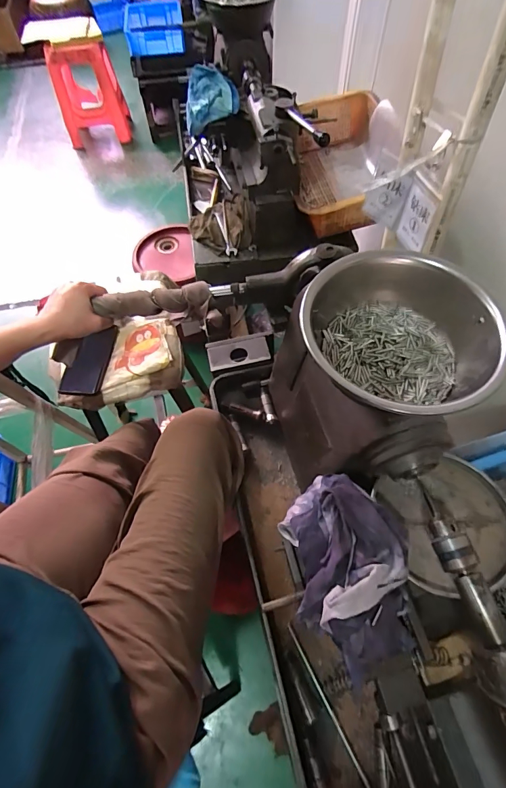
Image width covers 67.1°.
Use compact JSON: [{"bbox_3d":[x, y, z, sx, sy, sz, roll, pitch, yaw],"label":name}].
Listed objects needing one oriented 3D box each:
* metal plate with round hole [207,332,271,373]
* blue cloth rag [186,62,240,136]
[{"bbox_3d":[-0.025,-0.076,0.720,0.119,0.024,0.070,-12,61,-5],"label":"metal plate with round hole"},{"bbox_3d":[-0.090,-0.644,0.837,0.115,0.073,0.124,-1,60,1],"label":"blue cloth rag"}]

